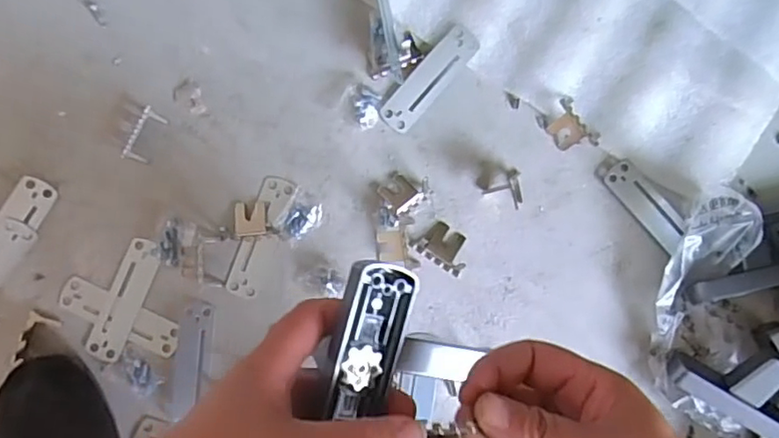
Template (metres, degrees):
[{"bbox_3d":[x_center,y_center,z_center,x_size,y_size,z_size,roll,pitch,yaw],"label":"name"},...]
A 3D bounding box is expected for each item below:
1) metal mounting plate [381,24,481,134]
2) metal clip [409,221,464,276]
[{"bbox_3d":[0.032,-0.112,0.472,0.029,0.004,0.096,41,91,-3],"label":"metal mounting plate"},{"bbox_3d":[0.043,0.023,0.466,0.043,0.006,0.031,38,87,-1],"label":"metal clip"}]

